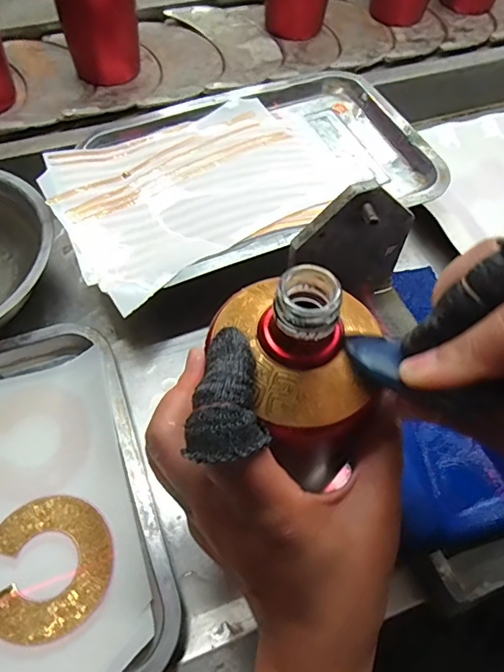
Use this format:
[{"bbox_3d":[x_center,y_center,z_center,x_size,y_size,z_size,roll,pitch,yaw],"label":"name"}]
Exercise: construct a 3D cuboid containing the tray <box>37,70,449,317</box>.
[{"bbox_3d":[-0.009,-0.148,0.450,0.318,0.052,0.213,-21,65,-14],"label":"tray"}]

